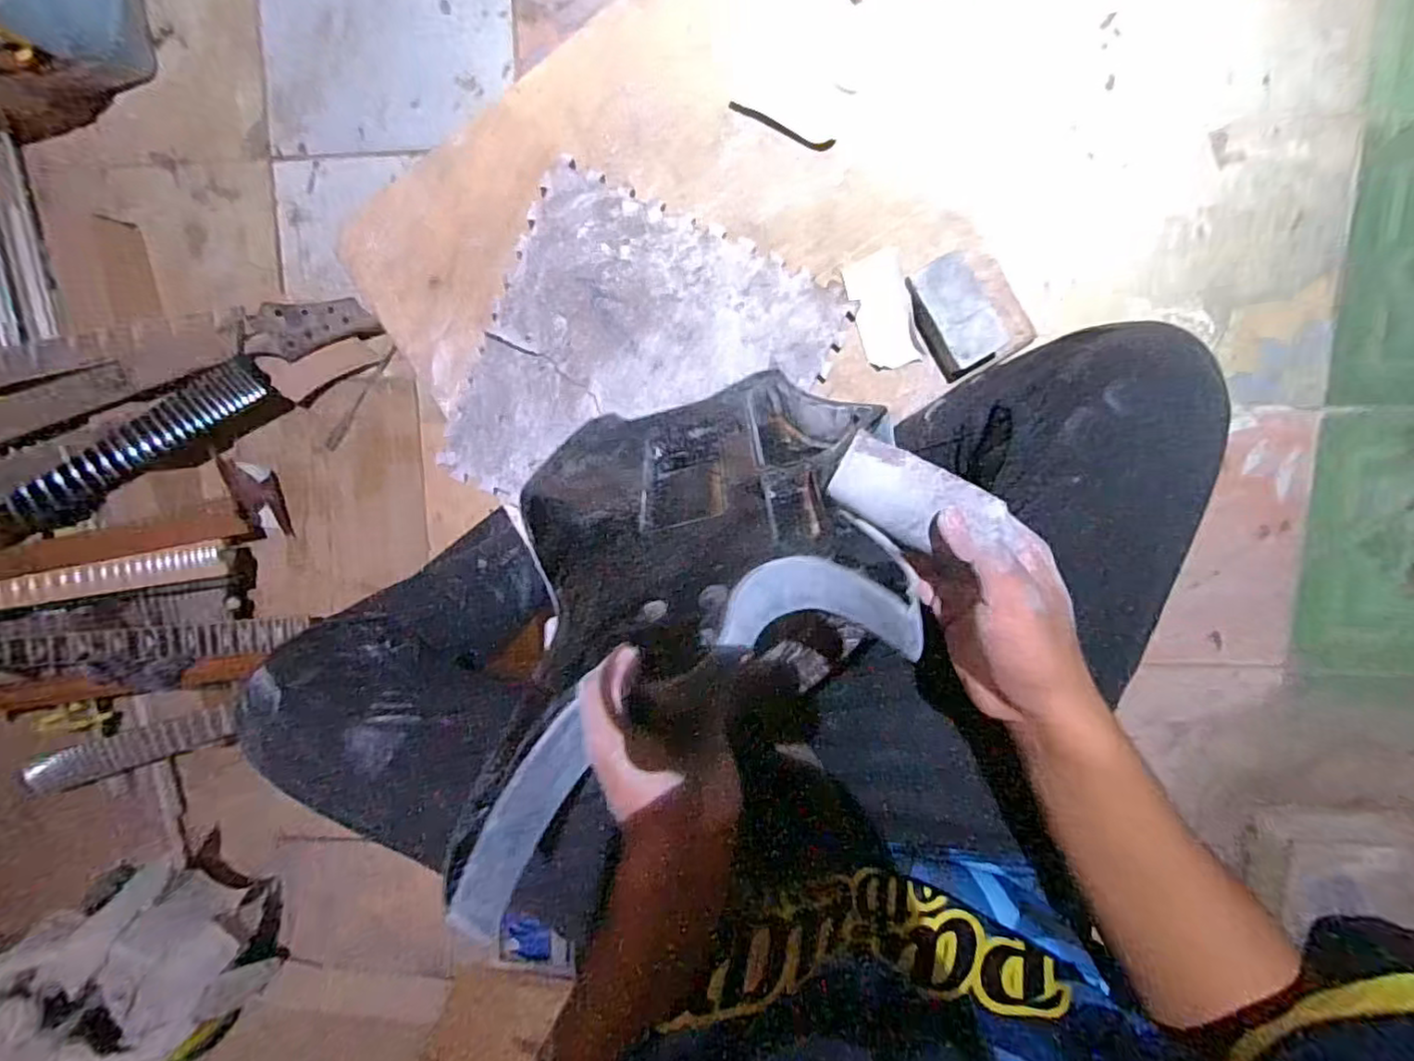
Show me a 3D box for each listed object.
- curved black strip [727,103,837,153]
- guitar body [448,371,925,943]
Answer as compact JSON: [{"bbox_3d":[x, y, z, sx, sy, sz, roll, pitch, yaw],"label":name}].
[{"bbox_3d":[0.065,-0.357,0.561,0.098,0.016,0.010,27,99,-1],"label":"curved black strip"},{"bbox_3d":[-0.005,0.023,0.411,0.245,0.357,0.041,-14,130,6],"label":"guitar body"}]

